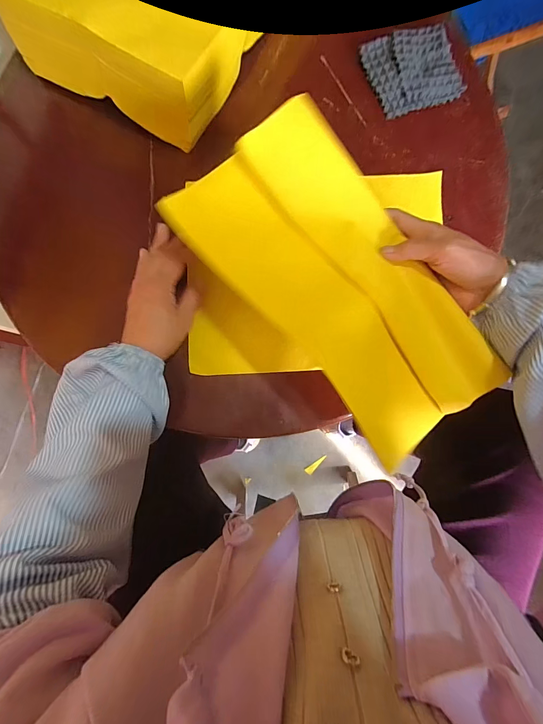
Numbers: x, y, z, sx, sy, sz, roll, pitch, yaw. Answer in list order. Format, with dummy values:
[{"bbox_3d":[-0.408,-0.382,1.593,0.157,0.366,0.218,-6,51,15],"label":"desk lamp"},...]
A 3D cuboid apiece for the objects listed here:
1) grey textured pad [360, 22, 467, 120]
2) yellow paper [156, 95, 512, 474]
[{"bbox_3d":[0.204,-0.420,0.473,0.121,0.013,0.115,-17,85,-4],"label":"grey textured pad"},{"bbox_3d":[0.076,-0.074,0.330,0.176,0.055,0.337,-42,87,-6],"label":"yellow paper"}]

